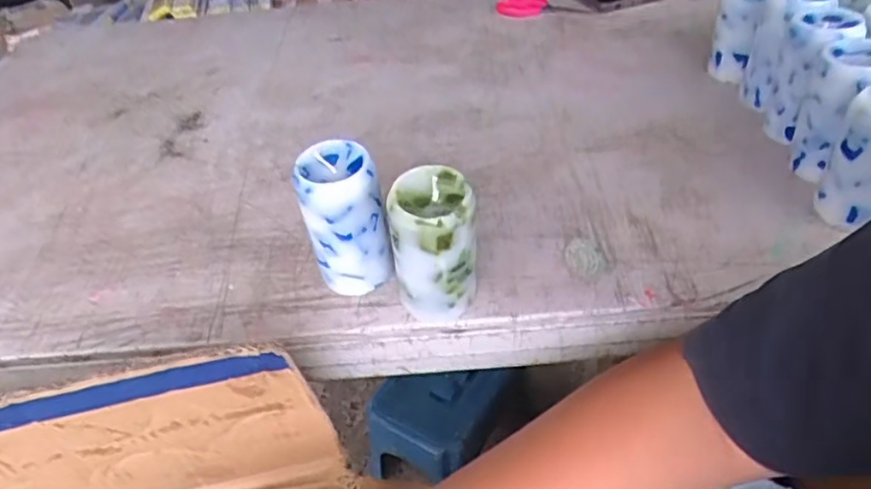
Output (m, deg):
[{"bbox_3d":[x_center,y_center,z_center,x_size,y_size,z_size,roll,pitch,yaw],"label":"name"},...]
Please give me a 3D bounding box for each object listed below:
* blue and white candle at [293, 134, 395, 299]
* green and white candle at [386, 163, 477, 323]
[{"bbox_3d":[-0.058,-0.017,0.402,0.049,0.088,0.040,-15,40,-10],"label":"blue and white candle"},{"bbox_3d":[-0.001,0.003,0.379,0.049,0.085,0.044,-11,39,-5],"label":"green and white candle"}]

